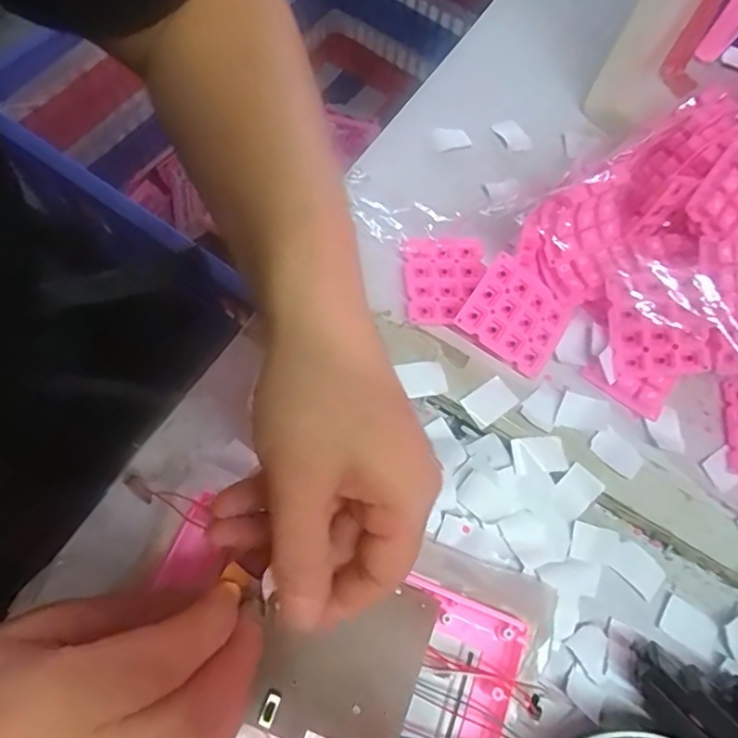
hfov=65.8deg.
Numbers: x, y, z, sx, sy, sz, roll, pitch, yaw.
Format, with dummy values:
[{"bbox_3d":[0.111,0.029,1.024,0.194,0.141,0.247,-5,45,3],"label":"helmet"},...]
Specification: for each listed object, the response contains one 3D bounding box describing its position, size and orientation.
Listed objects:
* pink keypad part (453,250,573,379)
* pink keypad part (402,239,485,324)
[{"bbox_3d":[0.087,-0.031,0.334,0.058,0.005,0.050,35,85,-8],"label":"pink keypad part"},{"bbox_3d":[0.046,-0.053,0.350,0.048,0.013,0.054,2,67,-5],"label":"pink keypad part"}]

